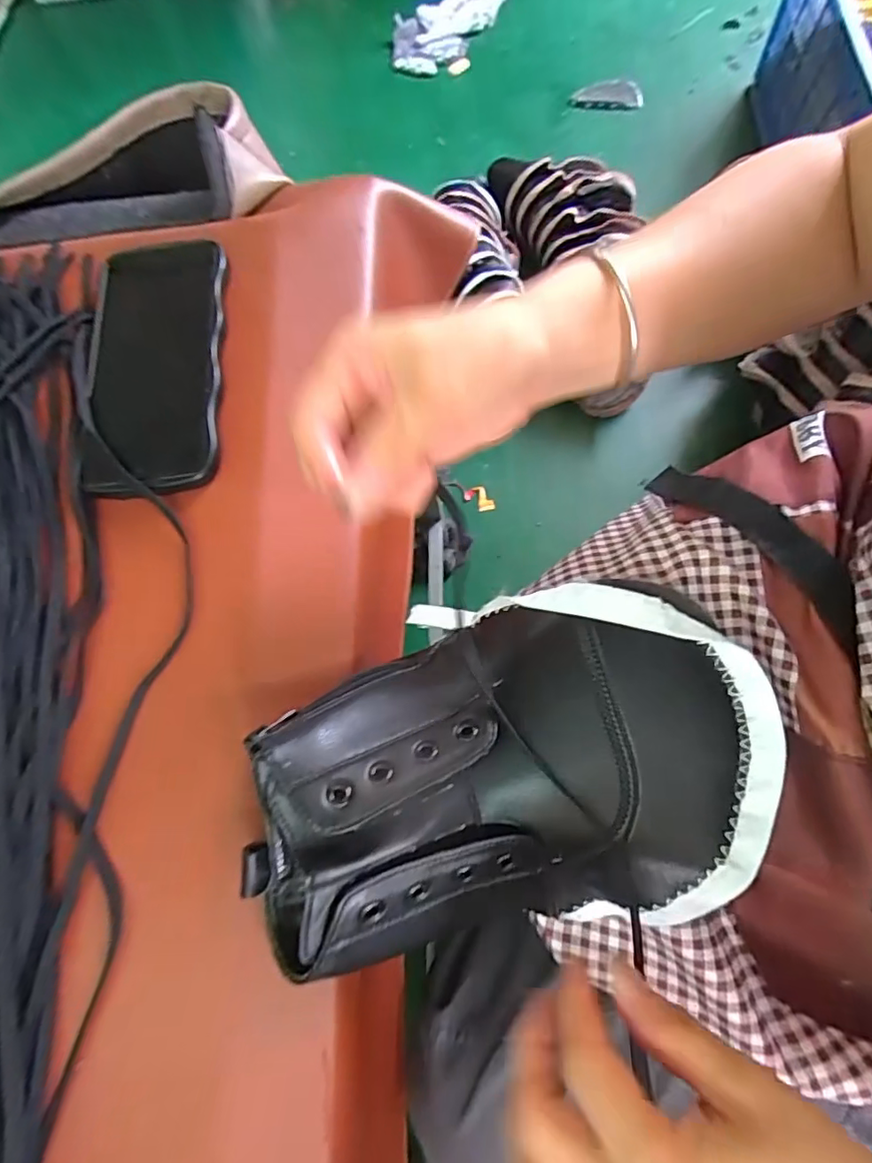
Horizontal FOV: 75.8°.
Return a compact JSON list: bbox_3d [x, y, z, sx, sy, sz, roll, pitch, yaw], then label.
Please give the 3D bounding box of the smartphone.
[{"bbox_3d":[-0.163,-0.128,0.326,0.076,0.014,0.164,-6,71,4],"label":"smartphone"}]

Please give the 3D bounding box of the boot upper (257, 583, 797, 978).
[{"bbox_3d":[0.036,0.081,0.260,0.222,0.066,0.148,-3,73,-1],"label":"boot upper"}]

